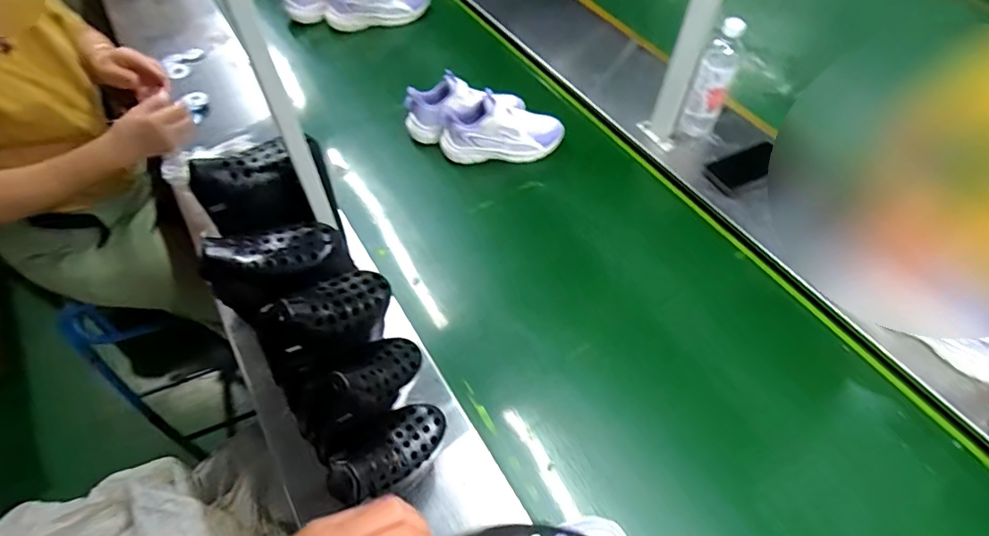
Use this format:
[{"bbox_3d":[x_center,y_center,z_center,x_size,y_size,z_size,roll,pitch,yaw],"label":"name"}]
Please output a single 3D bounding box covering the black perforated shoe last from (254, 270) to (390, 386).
[{"bbox_3d":[-0.184,0.053,0.550,0.079,0.106,0.150,39,63,23],"label":"black perforated shoe last"}]

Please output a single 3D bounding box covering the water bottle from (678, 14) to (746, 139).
[{"bbox_3d":[0.396,-0.329,0.920,0.059,0.237,0.054,23,58,14],"label":"water bottle"}]

